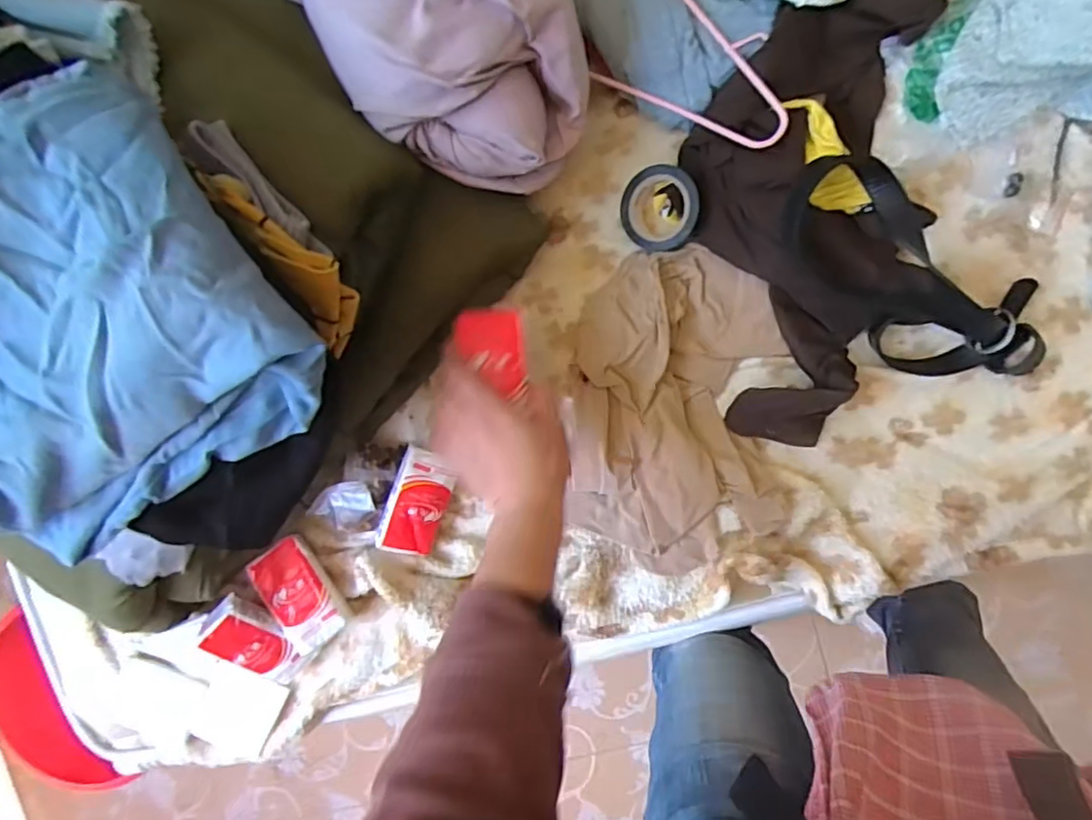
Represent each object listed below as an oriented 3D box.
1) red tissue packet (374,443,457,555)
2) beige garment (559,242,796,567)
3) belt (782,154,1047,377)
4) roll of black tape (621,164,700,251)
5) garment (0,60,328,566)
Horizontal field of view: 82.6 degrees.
[{"bbox_3d":[-0.118,0.086,0.582,0.052,0.025,0.096,16,92,-25],"label":"red tissue packet"},{"bbox_3d":[0.117,0.002,0.559,0.185,0.027,0.276,3,96,5],"label":"beige garment"},{"bbox_3d":[0.294,-0.107,0.512,0.249,0.051,0.107,33,98,-11],"label":"belt"},{"bbox_3d":[0.099,-0.172,0.532,0.065,0.027,0.069,14,120,26],"label":"roll of black tape"},{"bbox_3d":[-0.286,-0.045,0.366,0.240,0.080,0.227,-36,92,8],"label":"garment"}]

